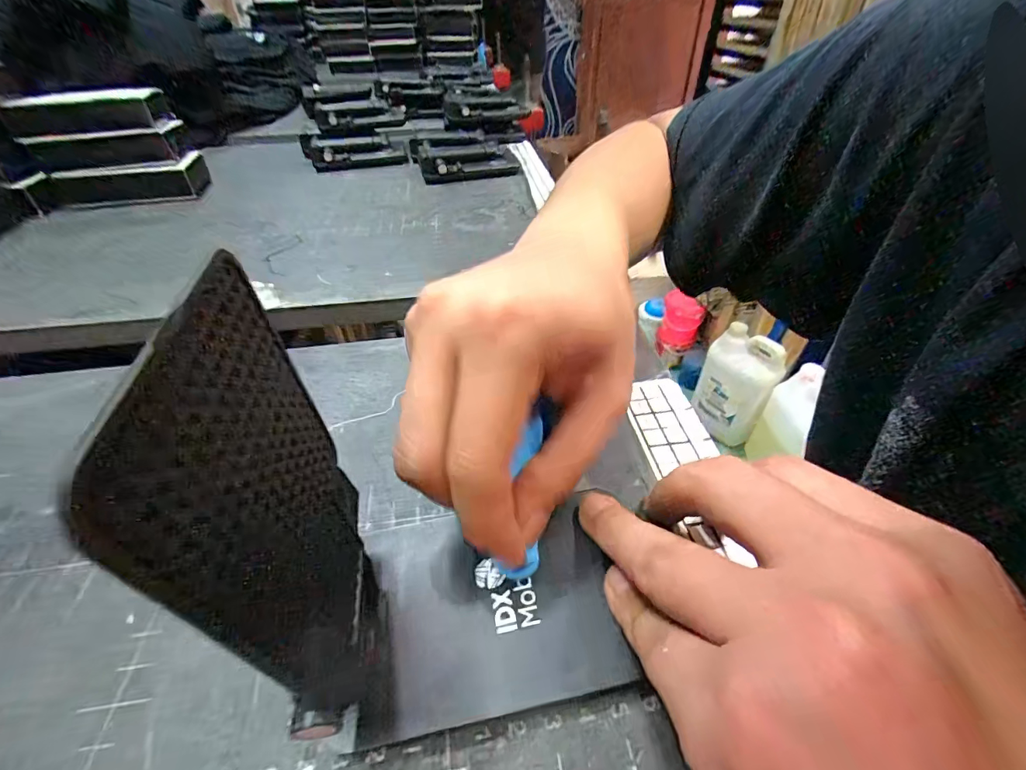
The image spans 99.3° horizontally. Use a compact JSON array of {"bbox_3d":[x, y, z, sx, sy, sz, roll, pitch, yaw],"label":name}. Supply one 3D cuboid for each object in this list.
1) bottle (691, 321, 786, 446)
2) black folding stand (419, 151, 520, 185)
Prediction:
[{"bbox_3d":[0.578,0.006,1.145,0.164,0.309,0.075,24,49,26],"label":"bottle"},{"bbox_3d":[-0.048,-0.242,0.482,0.105,0.021,0.030,-11,43,-10],"label":"black folding stand"}]

